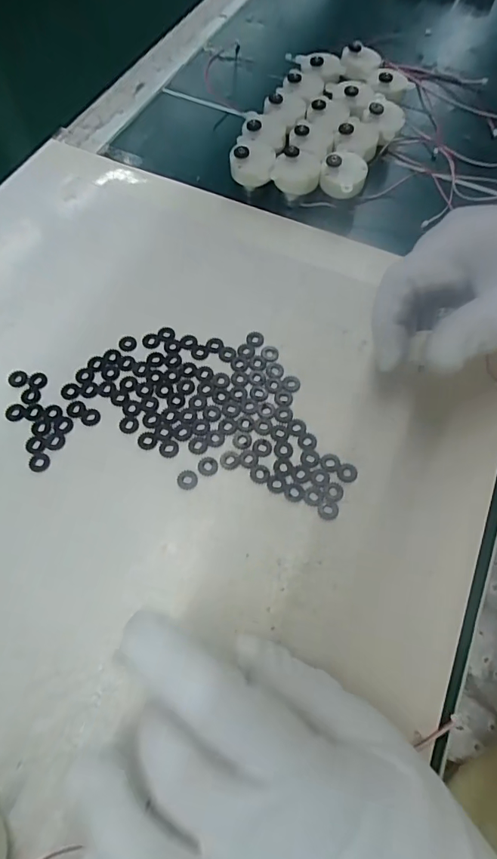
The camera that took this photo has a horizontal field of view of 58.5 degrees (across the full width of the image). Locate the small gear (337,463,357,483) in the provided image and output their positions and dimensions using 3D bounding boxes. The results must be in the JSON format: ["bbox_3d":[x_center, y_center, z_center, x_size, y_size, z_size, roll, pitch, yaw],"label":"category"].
[{"bbox_3d":[0.053,0.023,0.237,0.011,0.004,0.011,0,65,-1],"label":"small gear"}]

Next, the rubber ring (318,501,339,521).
[{"bbox_3d":[0.041,0.042,0.229,0.010,0.004,0.010,0,65,-1],"label":"rubber ring"}]

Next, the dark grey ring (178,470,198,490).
[{"bbox_3d":[-0.033,0.026,0.236,0.010,0.004,0.011,0,65,-1],"label":"dark grey ring"}]

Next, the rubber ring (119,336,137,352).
[{"bbox_3d":[-0.074,-0.053,0.273,0.011,0.004,0.011,0,65,-1],"label":"rubber ring"}]

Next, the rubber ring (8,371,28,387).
[{"bbox_3d":[-0.135,-0.030,0.259,0.012,0.004,0.011,0,65,-1],"label":"rubber ring"}]

